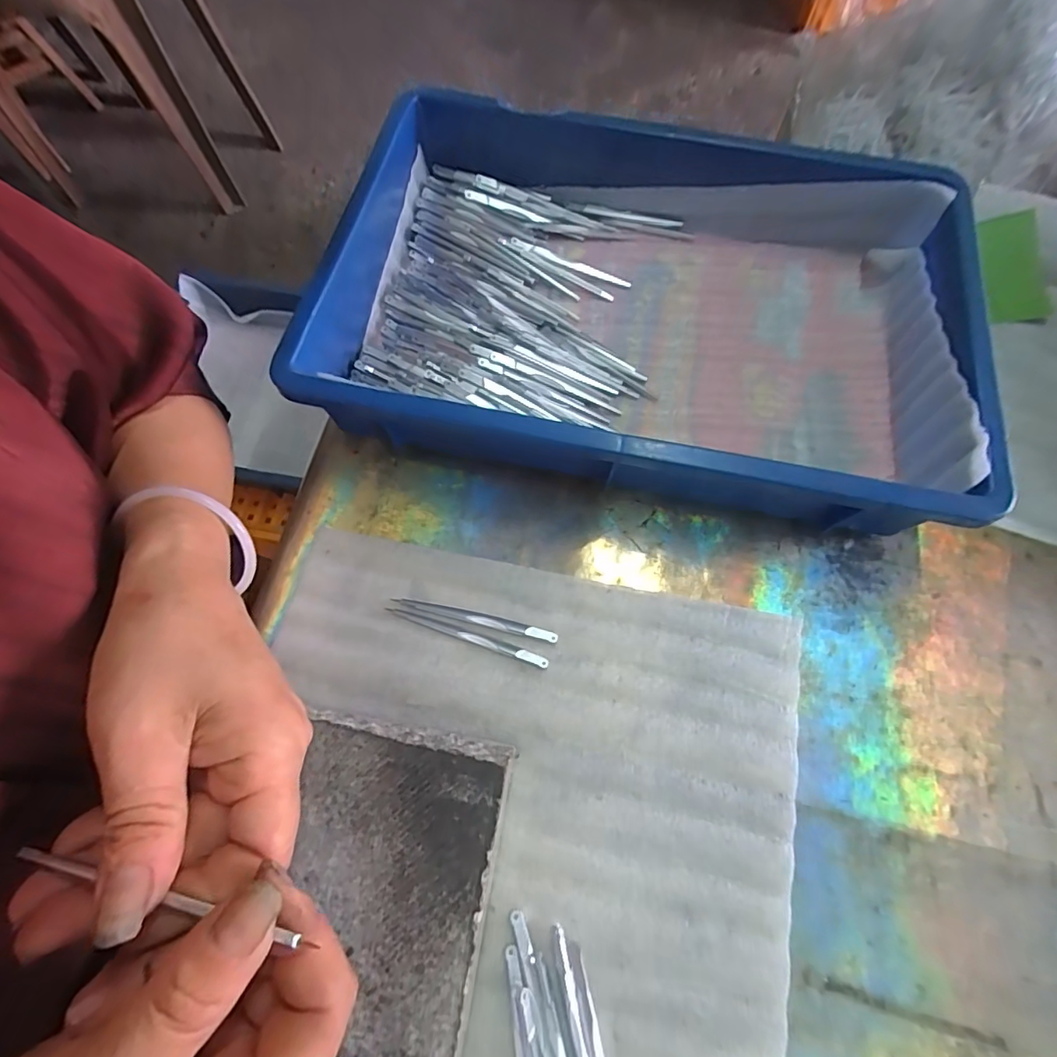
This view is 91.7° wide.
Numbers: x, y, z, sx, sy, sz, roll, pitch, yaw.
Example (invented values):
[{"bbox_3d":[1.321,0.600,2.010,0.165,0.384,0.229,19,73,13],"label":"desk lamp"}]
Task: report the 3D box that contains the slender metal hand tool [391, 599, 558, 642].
[{"bbox_3d":[-0.034,0.057,0.327,0.105,0.004,0.008,13,70,4],"label":"slender metal hand tool"}]

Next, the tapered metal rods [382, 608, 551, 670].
[{"bbox_3d":[-0.039,0.068,0.324,0.106,0.005,0.007,18,70,6],"label":"tapered metal rods"}]

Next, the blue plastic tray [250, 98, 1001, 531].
[{"bbox_3d":[0.070,-0.161,0.367,0.424,0.077,0.278,12,69,3],"label":"blue plastic tray"}]

